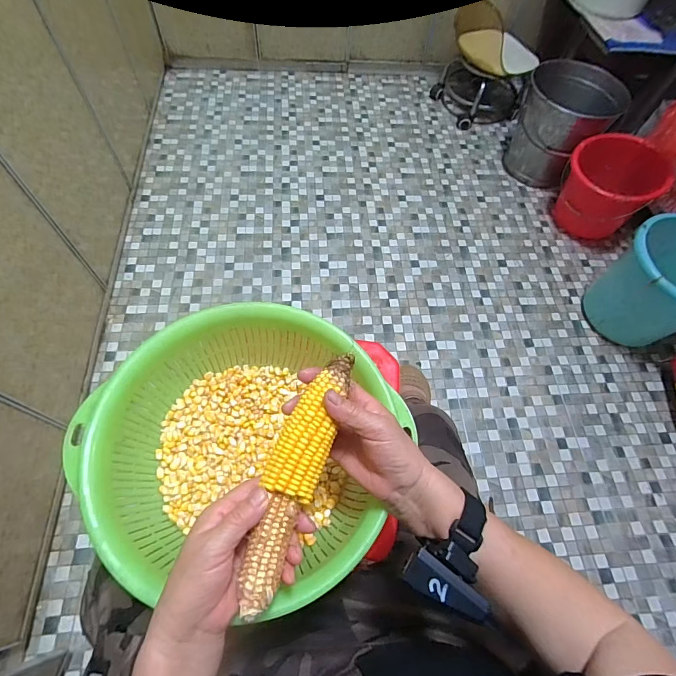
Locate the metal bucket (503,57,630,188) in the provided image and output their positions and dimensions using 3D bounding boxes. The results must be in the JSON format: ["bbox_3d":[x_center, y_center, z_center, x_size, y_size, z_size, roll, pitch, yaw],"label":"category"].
[{"bbox_3d":[0.774,-0.745,1.387,0.303,0.314,0.295,1,63,-3],"label":"metal bucket"}]

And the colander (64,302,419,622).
[{"bbox_3d":[-0.092,0.119,0.431,0.299,0.093,0.301,1,63,-3],"label":"colander"}]

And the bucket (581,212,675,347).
[{"bbox_3d":[0.939,-0.156,1.116,0.360,0.293,0.285,-30,69,-18],"label":"bucket"}]

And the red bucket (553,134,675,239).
[{"bbox_3d":[0.879,-0.493,1.286,0.272,0.285,0.272,2,63,-4],"label":"red bucket"}]

